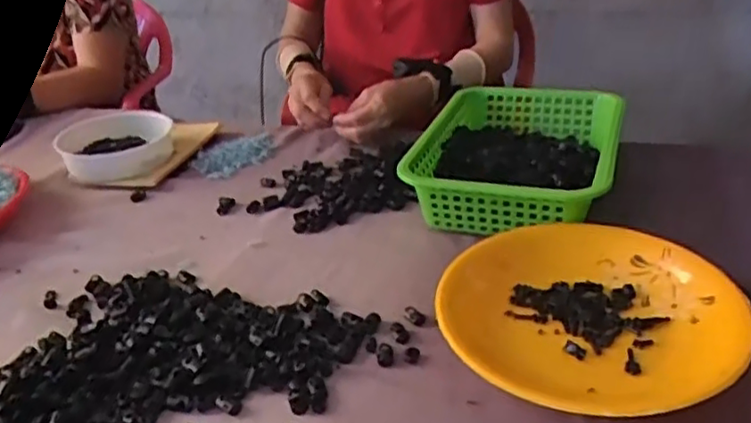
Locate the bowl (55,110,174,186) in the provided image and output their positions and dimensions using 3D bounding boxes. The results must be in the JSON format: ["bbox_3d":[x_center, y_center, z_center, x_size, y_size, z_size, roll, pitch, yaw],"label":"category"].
[{"bbox_3d":[-0.385,-0.094,0.966,0.162,0.063,0.158,-4,29,2],"label":"bowl"}]

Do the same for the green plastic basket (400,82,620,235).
[{"bbox_3d":[0.180,-0.073,0.802,0.195,0.088,0.329,8,32,23],"label":"green plastic basket"}]

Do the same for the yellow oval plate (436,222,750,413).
[{"bbox_3d":[0.184,0.086,0.548,0.222,0.060,0.234,15,35,32],"label":"yellow oval plate"}]

